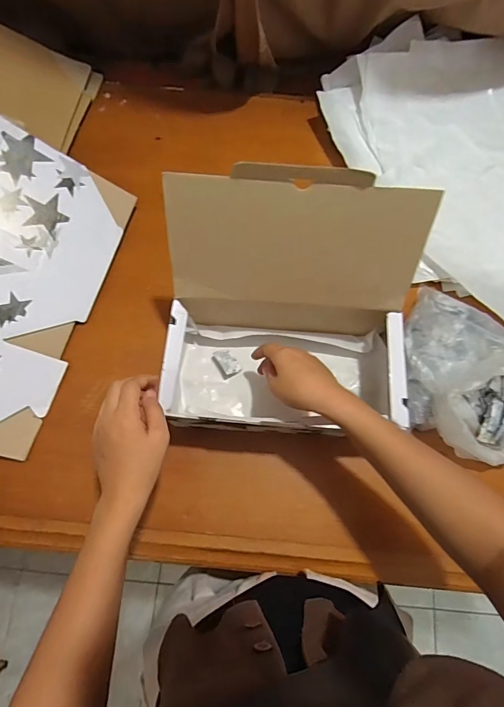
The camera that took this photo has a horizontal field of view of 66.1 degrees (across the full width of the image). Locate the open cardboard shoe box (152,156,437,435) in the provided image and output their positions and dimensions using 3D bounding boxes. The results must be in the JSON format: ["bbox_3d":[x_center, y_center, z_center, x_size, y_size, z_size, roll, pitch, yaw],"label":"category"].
[{"bbox_3d":[0.041,-0.033,0.448,0.279,0.235,0.229,4,72,-1],"label":"open cardboard shoe box"}]

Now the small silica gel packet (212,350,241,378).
[{"bbox_3d":[-0.036,0.012,0.545,0.030,0.015,0.041,-29,76,-10],"label":"small silica gel packet"}]

